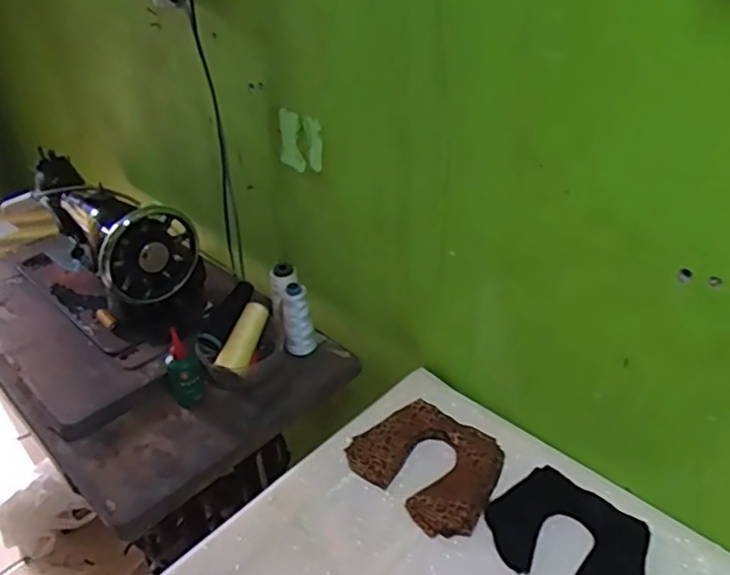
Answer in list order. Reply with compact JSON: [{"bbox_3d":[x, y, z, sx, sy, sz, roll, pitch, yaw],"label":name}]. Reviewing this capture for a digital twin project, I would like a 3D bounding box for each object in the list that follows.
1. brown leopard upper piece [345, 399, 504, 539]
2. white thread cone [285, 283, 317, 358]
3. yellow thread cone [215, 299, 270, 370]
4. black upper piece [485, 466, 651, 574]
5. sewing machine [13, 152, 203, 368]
[{"bbox_3d":[0.071,0.205,0.731,0.167,0.021,0.143,19,40,27],"label":"brown leopard upper piece"},{"bbox_3d":[-0.097,0.048,0.891,0.042,0.115,0.037,-7,35,-6],"label":"white thread cone"},{"bbox_3d":[-0.169,0.070,0.867,0.031,0.034,0.115,11,54,19],"label":"yellow thread cone"},{"bbox_3d":[0.215,0.262,0.647,0.165,0.016,0.122,24,43,33],"label":"black upper piece"},{"bbox_3d":[-0.425,-0.075,0.979,0.426,0.205,0.170,28,45,35],"label":"sewing machine"}]

